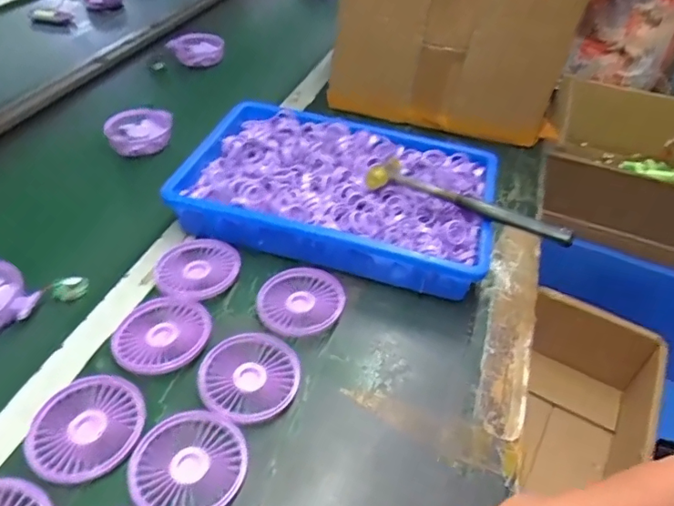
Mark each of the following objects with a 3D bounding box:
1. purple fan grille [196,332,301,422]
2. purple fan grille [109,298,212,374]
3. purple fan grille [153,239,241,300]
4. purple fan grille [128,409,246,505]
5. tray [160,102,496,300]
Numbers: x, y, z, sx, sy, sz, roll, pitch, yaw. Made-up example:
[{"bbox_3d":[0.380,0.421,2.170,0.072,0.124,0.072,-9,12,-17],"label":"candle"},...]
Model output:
[{"bbox_3d":[-0.079,0.115,0.478,0.085,0.016,0.090,2,43,-2],"label":"purple fan grille"},{"bbox_3d":[-0.167,0.077,0.498,0.085,0.015,0.089,2,43,-2],"label":"purple fan grille"},{"bbox_3d":[-0.151,0.019,0.565,0.086,0.018,0.083,2,43,-2],"label":"purple fan grille"},{"bbox_3d":[-0.118,0.170,0.416,0.085,0.014,0.084,2,43,-2],"label":"purple fan grille"},{"bbox_3d":[0.001,-0.079,0.659,0.378,0.071,0.250,11,44,7],"label":"tray"}]

